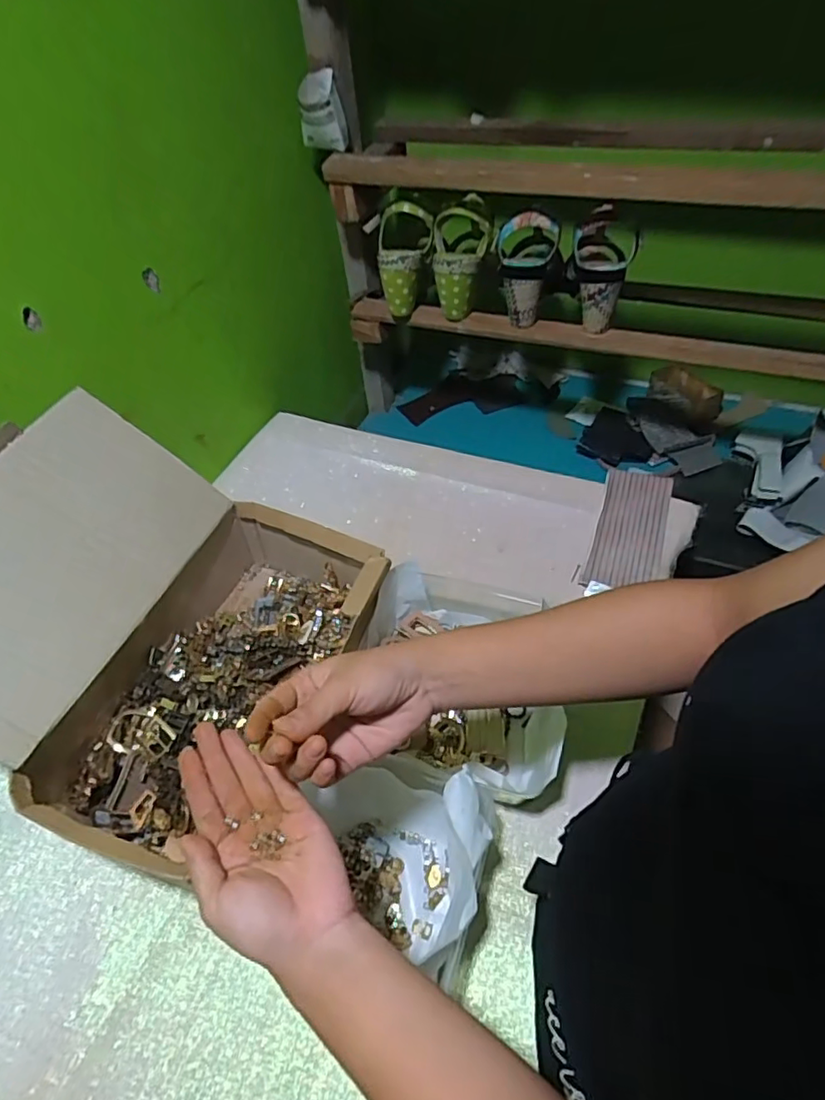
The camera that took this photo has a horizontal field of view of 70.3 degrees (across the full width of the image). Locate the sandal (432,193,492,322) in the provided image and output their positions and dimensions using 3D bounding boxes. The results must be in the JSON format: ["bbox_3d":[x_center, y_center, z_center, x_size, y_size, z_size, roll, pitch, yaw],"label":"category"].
[{"bbox_3d":[0.068,-0.405,0.810,0.077,0.139,0.090,1,49,6],"label":"sandal"}]

